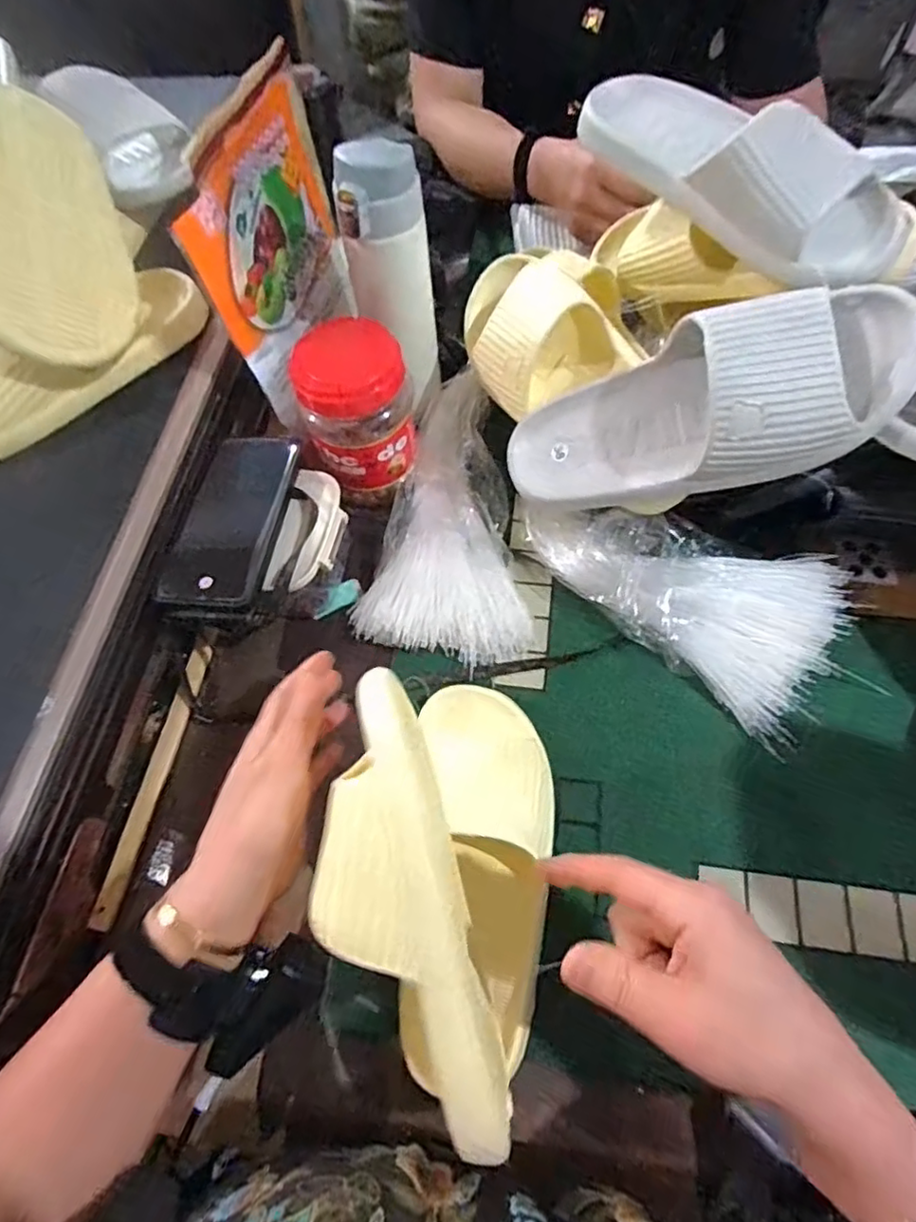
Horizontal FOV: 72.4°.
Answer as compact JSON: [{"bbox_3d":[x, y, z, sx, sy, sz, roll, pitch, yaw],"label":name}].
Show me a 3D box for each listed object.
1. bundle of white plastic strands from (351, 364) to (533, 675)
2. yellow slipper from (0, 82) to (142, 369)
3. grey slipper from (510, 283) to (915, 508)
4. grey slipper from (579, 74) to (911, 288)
[{"bbox_3d":[0.013,-0.087,0.531,0.132,0.049,0.262,13,64,9],"label":"bundle of white plastic strands"},{"bbox_3d":[-0.327,-0.290,0.496,0.075,0.107,0.273,-35,62,36],"label":"yellow slipper"},{"bbox_3d":[0.159,-0.130,0.420,0.261,0.085,0.104,-13,87,24],"label":"grey slipper"},{"bbox_3d":[0.200,-0.328,0.445,0.115,0.066,0.261,-28,65,-11],"label":"grey slipper"}]

